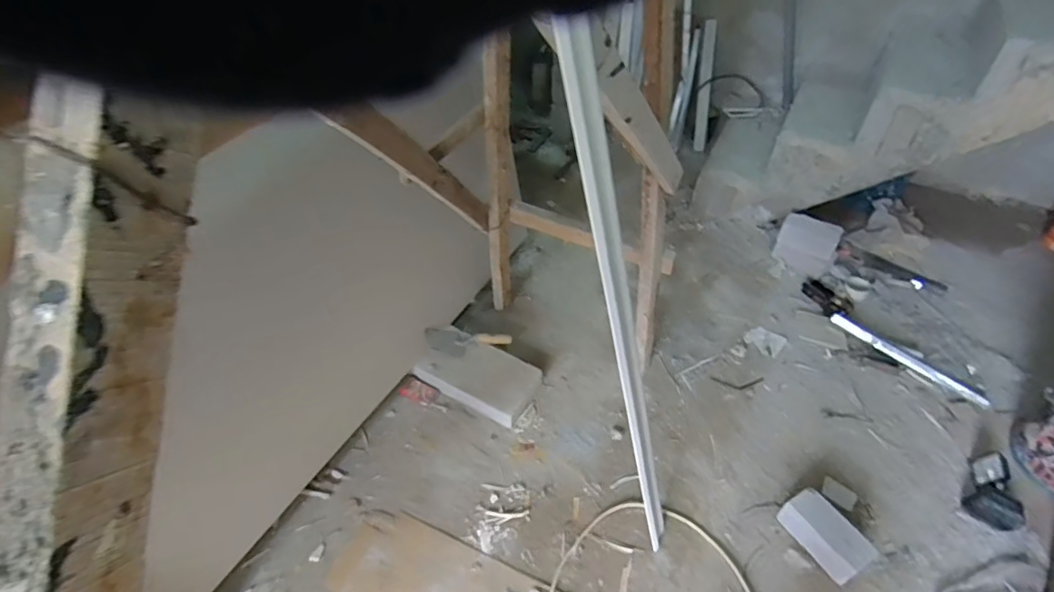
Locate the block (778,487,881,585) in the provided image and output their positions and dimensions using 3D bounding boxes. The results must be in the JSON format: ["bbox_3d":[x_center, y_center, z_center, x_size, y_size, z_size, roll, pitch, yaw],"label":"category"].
[{"bbox_3d":[0.766,0.616,1.363,0.093,0.124,0.206,-20,49,-21],"label":"block"}]

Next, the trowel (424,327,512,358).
[{"bbox_3d":[-0.187,0.143,1.711,0.275,0.065,0.089,-3,47,-3],"label":"trowel"}]

